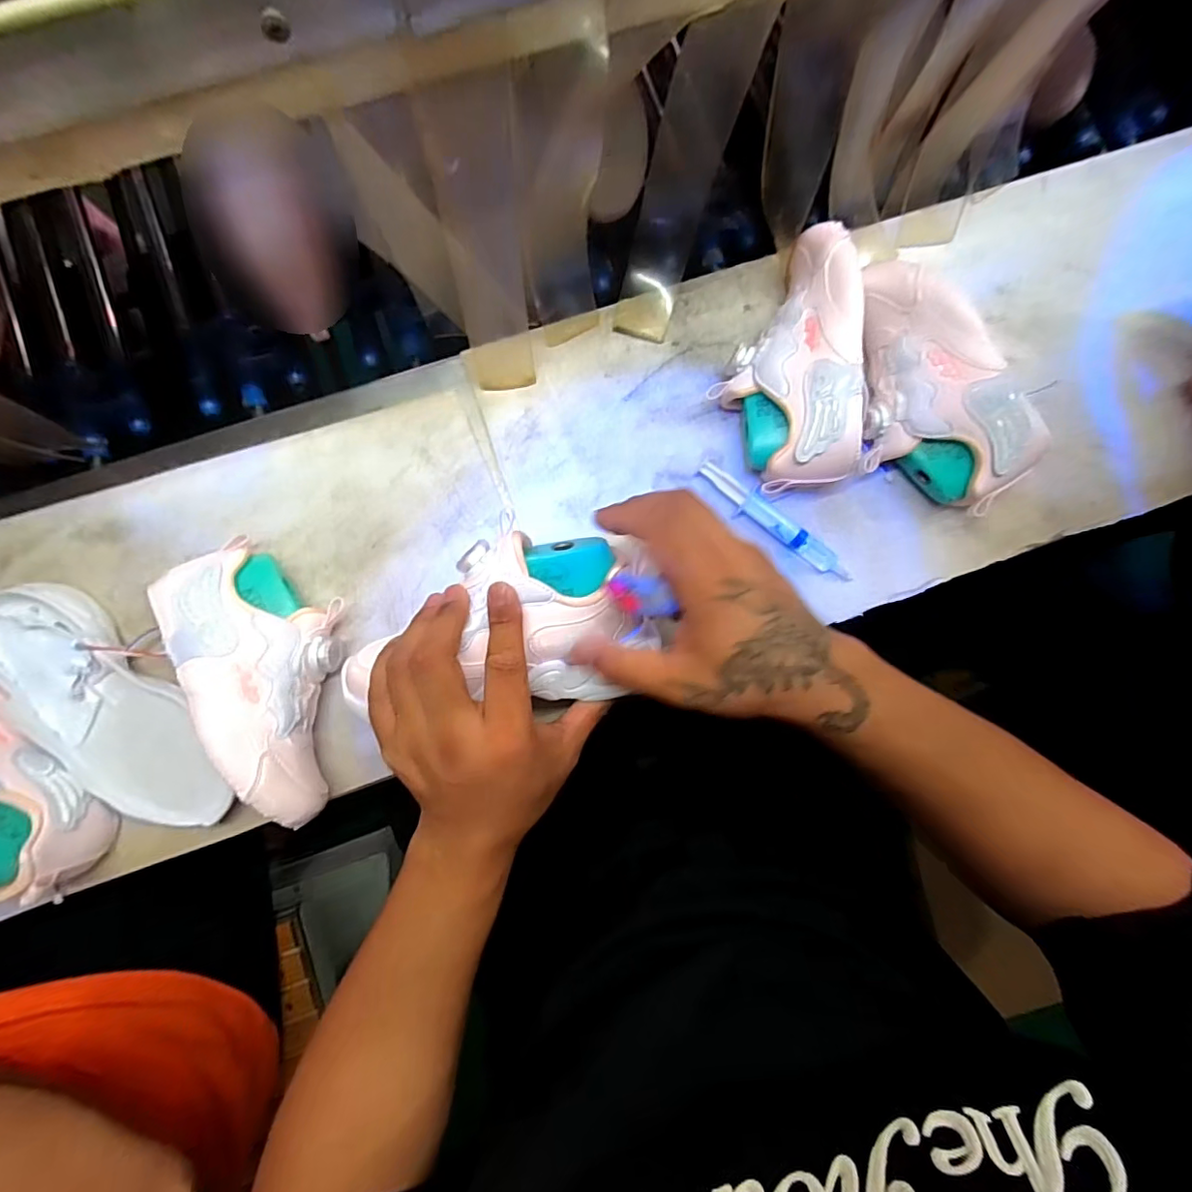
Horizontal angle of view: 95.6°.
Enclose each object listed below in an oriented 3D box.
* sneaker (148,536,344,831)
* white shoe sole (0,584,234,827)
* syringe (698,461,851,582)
[{"bbox_3d":[-0.210,0.052,0.364,0.085,0.073,0.186,-28,87,-4],"label":"sneaker"},{"bbox_3d":[-0.341,0.081,0.379,0.078,0.032,0.206,-39,87,-4],"label":"white shoe sole"},{"bbox_3d":[0.134,-0.054,0.410,0.137,0.013,0.023,40,85,2],"label":"syringe"}]

